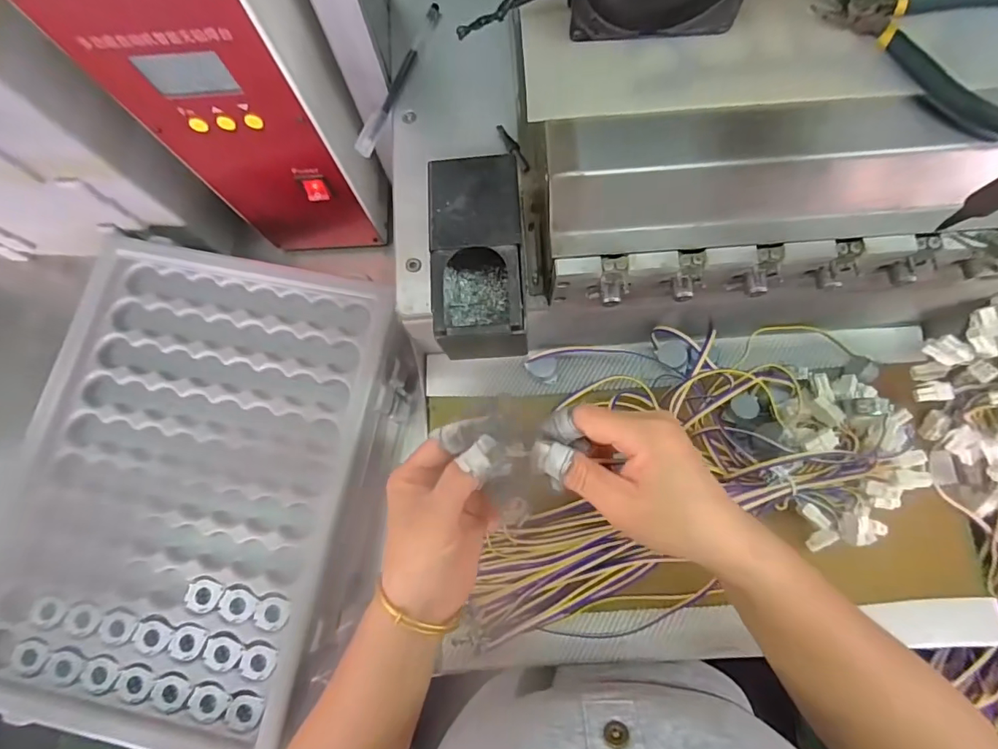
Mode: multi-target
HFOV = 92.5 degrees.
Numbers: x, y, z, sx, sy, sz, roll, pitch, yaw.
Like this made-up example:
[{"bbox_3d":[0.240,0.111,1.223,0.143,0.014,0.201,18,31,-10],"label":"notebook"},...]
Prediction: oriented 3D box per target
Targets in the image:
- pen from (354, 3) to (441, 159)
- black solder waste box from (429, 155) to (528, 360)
[{"bbox_3d":[-0.077,-0.233,0.373,0.012,0.007,0.145,21,80,7],"label":"pen"},{"bbox_3d":[-0.011,-0.066,0.303,0.060,0.061,0.121,-3,79,2],"label":"black solder waste box"}]

